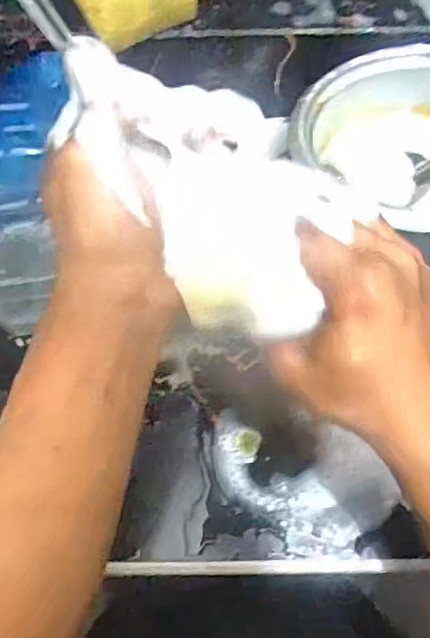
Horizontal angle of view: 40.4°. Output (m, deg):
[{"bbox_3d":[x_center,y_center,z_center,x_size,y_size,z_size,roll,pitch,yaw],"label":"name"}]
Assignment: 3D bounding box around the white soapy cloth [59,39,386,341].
[{"bbox_3d":[0.002,-0.062,0.252,0.084,0.055,0.132,-39,74,-13],"label":"white soapy cloth"}]

